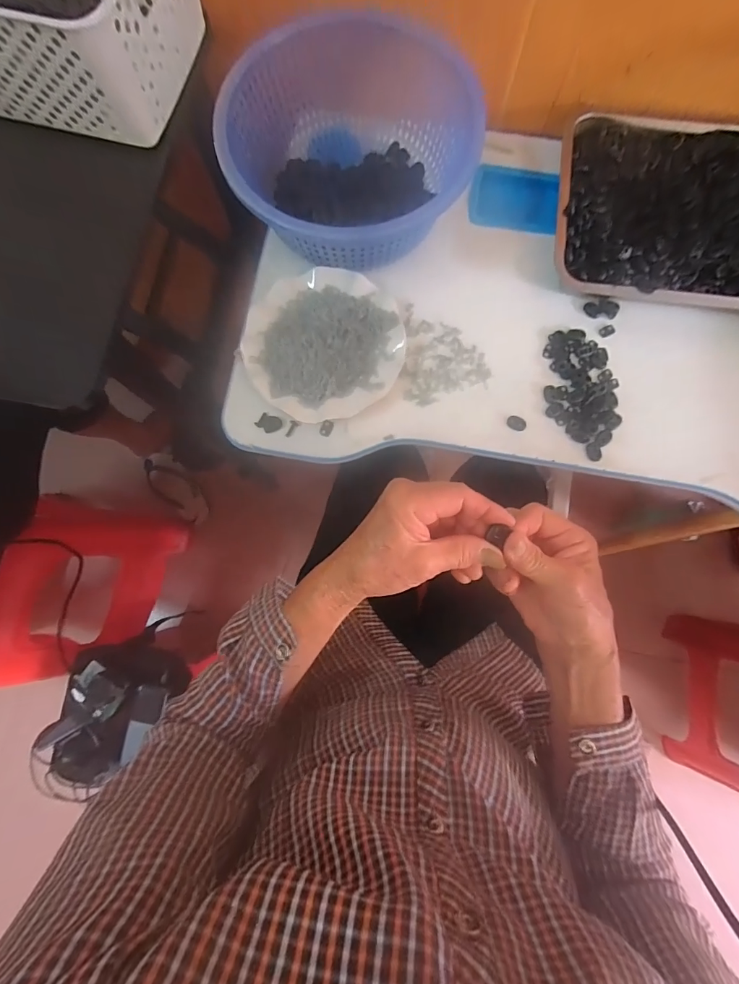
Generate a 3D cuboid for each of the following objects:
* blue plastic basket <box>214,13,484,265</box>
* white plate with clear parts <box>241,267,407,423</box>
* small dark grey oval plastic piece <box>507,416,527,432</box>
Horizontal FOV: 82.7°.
[{"bbox_3d":[-0.023,-0.385,0.488,0.268,0.105,0.244,0,81,0],"label":"blue plastic basket"},{"bbox_3d":[-0.053,-0.176,0.488,0.177,0.034,0.185,0,81,0],"label":"white plate with clear parts"},{"bbox_3d":[0.170,-0.079,0.485,0.022,0.005,0.015,19,81,3],"label":"small dark grey oval plastic piece"}]

